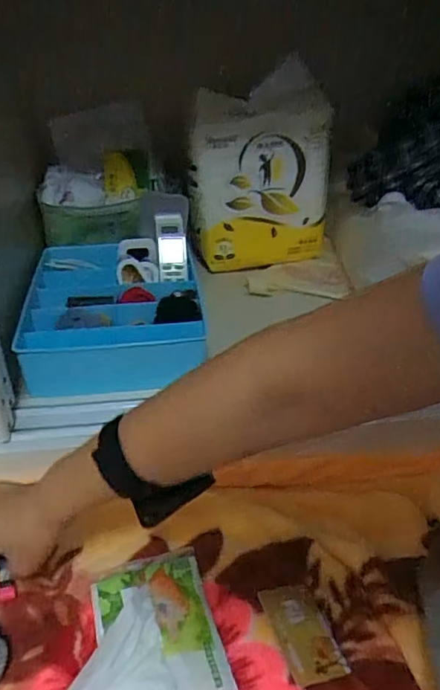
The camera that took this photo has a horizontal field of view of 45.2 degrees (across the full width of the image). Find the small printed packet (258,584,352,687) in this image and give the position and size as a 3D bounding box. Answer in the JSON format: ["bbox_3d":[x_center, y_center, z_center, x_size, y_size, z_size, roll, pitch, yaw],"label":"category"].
[{"bbox_3d":[0.074,0.257,0.475,0.052,0.004,0.087,-3,31,-20],"label":"small printed packet"}]

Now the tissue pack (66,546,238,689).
[{"bbox_3d":[-0.068,0.250,0.448,0.135,0.035,0.160,-9,35,-15],"label":"tissue pack"}]

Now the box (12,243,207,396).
[{"bbox_3d":[-0.158,-0.057,0.787,0.256,0.063,0.362,-4,34,-7],"label":"box"}]

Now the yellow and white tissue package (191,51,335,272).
[{"bbox_3d":[0.077,-0.304,0.956,0.249,0.313,0.085,-9,35,-15],"label":"yellow and white tissue package"}]

